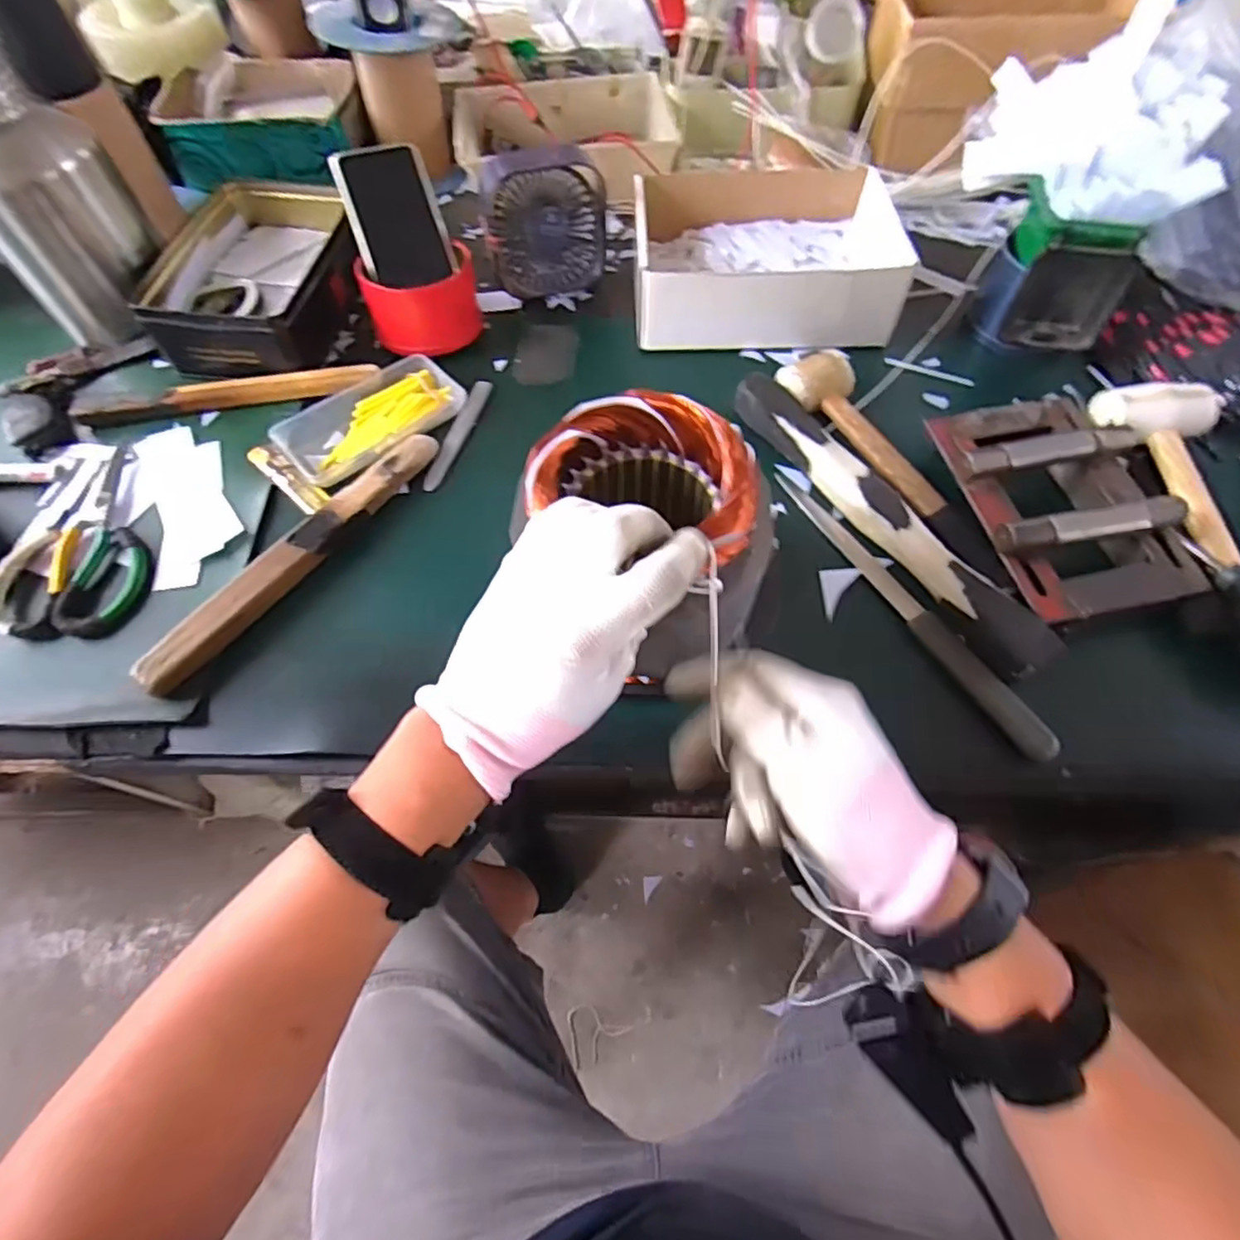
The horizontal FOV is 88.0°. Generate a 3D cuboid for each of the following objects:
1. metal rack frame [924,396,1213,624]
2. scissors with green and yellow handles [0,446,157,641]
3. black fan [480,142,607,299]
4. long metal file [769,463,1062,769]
[{"bbox_3d":[0.337,-0.097,0.487,0.144,0.033,0.197,-9,62,-5],"label":"metal rack frame"},{"bbox_3d":[-0.423,-0.066,0.504,0.101,0.016,0.176,-13,62,-7],"label":"scissors with green and yellow handles"},{"bbox_3d":[-0.072,-0.386,0.630,0.115,0.123,0.032,-13,42,-10],"label":"black fan"},{"bbox_3d":[0.206,-0.019,0.476,0.025,0.018,0.283,-28,65,-14],"label":"long metal file"}]

